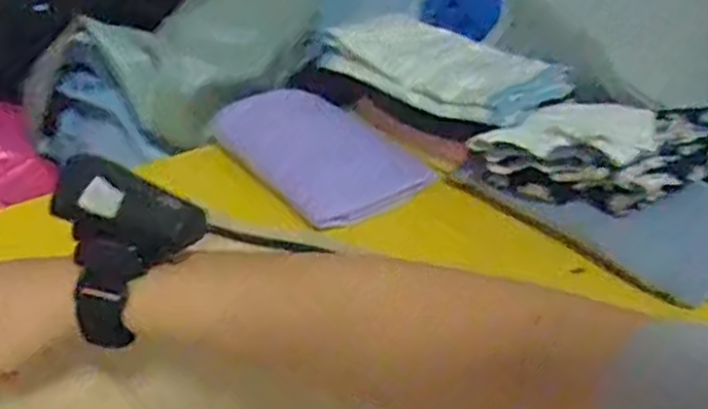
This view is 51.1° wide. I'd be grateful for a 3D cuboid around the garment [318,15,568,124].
[{"bbox_3d":[0.084,-0.135,0.720,0.241,0.054,0.077,23,36,30],"label":"garment"}]

